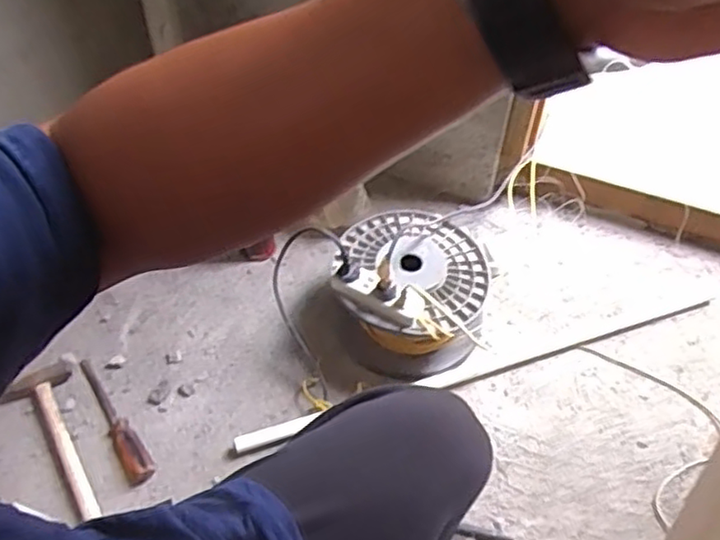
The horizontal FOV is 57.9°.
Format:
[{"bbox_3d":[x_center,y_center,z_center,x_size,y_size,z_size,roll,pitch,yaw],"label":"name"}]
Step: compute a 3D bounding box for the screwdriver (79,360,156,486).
[{"bbox_3d":[-0.383,0.224,1.012,0.042,0.034,0.265,-28,57,-20],"label":"screwdriver"}]

